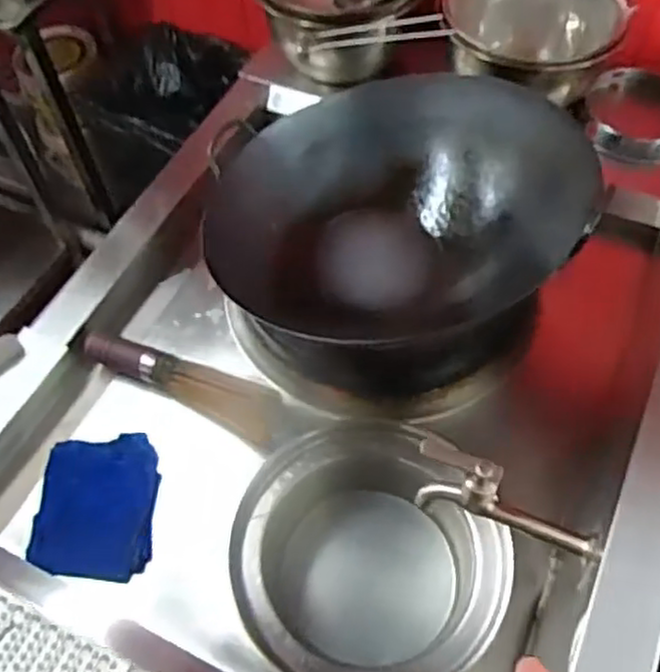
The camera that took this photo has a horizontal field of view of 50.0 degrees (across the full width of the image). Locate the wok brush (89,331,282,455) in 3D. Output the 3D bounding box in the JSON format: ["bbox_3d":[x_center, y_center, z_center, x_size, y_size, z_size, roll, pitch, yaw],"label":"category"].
[{"bbox_3d":[-0.201,0.059,0.963,0.298,0.051,0.066,22,60,15],"label":"wok brush"}]

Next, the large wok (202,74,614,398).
[{"bbox_3d":[0.081,-0.165,0.964,0.460,0.161,0.432,-1,57,1],"label":"large wok"}]

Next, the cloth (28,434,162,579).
[{"bbox_3d":[-0.292,0.214,0.891,0.146,0.043,0.180,-3,57,0],"label":"cloth"}]

